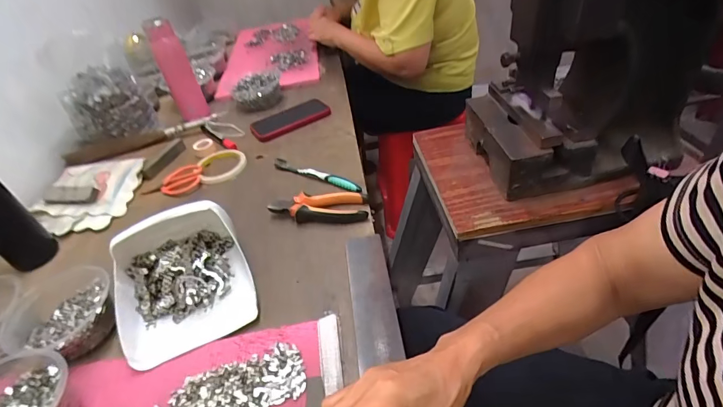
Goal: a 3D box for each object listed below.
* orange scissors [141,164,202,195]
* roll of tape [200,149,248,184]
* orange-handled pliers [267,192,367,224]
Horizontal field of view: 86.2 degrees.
[{"bbox_3d":[-0.341,-0.038,0.706,0.102,0.020,0.061,-34,46,-28],"label":"orange scissors"},{"bbox_3d":[-0.262,-0.073,0.735,0.084,0.014,0.089,-5,40,4],"label":"roll of tape"},{"bbox_3d":[-0.065,0.007,0.587,0.146,0.027,0.051,0,40,9],"label":"orange-handled pliers"}]

